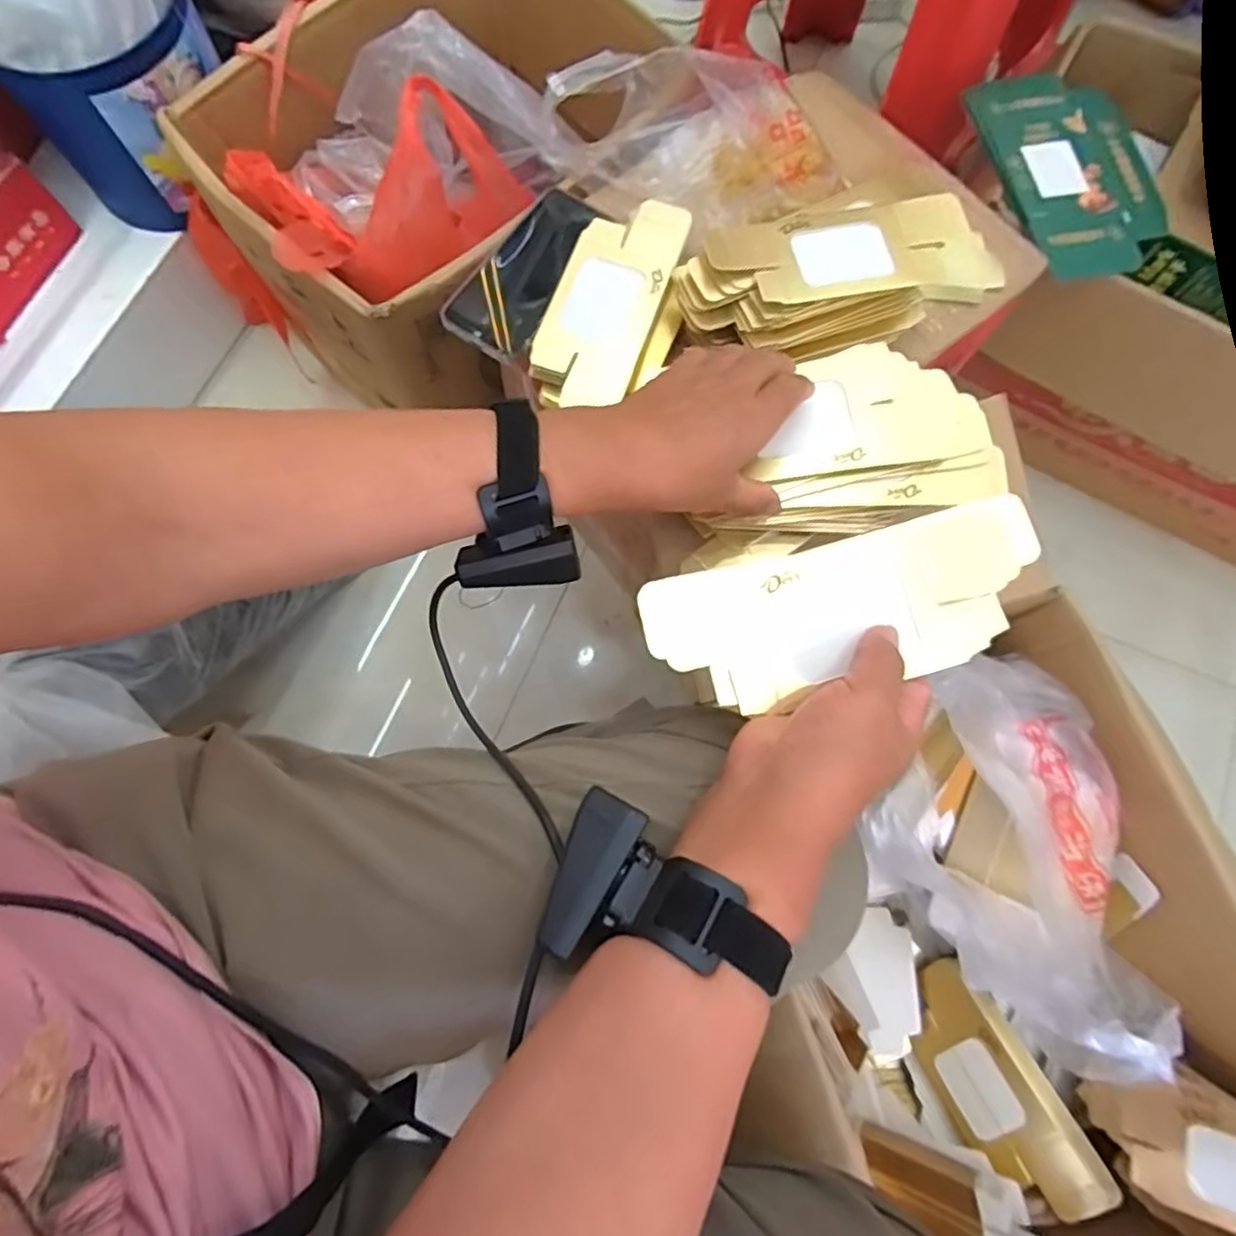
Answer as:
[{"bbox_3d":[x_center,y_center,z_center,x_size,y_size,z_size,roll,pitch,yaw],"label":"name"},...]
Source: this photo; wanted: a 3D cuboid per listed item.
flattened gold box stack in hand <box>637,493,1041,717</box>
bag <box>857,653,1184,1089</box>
[{"bbox_3d":[0.128,-0.004,0.377,0.219,0.009,0.082,-15,76,-2],"label":"flattened gold box stack in hand"},{"bbox_3d":[0.310,0.152,0.492,0.193,0.170,0.262,-7,76,-3],"label":"bag"}]

